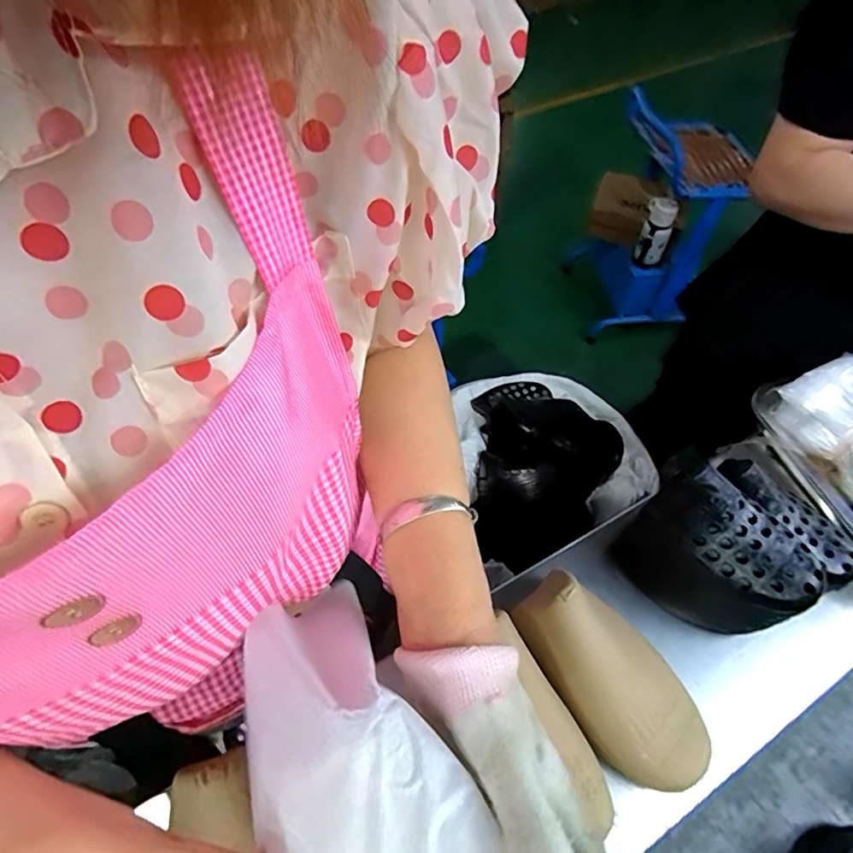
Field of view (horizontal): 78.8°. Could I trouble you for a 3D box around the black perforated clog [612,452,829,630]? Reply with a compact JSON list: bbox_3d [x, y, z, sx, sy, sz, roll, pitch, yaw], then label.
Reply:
[{"bbox_3d":[0.267,0.132,0.501,0.149,0.166,0.072,35,63,22],"label":"black perforated clog"}]

